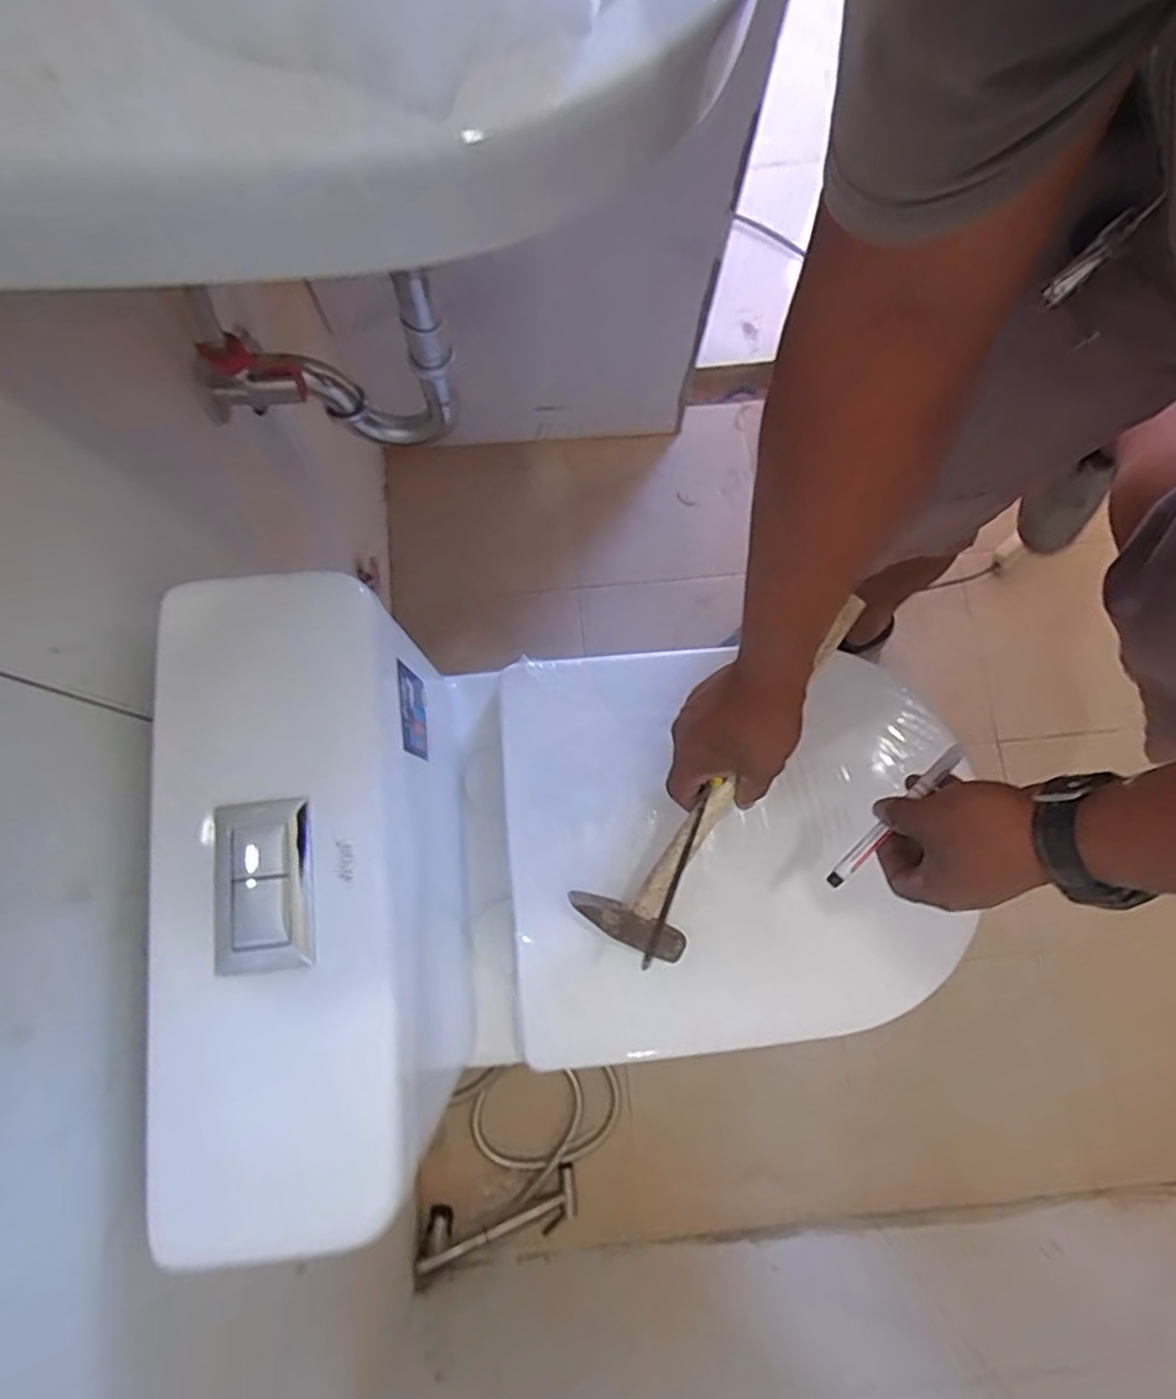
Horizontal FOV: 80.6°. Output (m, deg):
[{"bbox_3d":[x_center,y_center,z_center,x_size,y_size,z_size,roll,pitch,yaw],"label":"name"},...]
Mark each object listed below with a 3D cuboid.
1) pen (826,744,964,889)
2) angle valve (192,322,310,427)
[{"bbox_3d":[0.212,0.080,0.478,0.011,0.009,0.129,44,90,8],"label":"pen"},{"bbox_3d":[-0.262,-0.251,0.526,0.079,0.074,0.053,-23,79,-5],"label":"angle valve"}]

